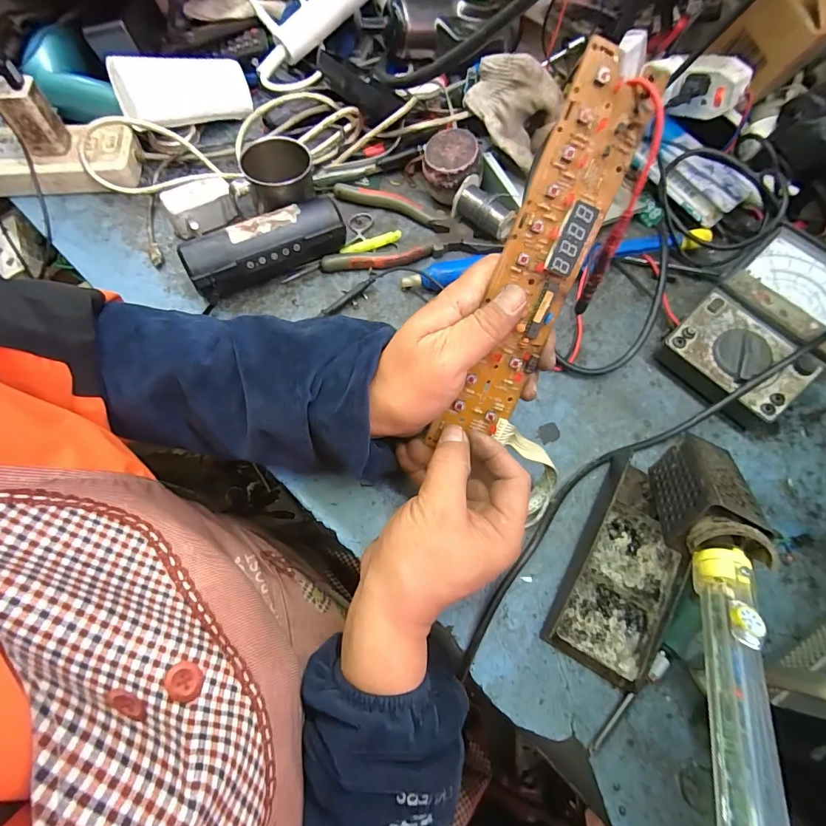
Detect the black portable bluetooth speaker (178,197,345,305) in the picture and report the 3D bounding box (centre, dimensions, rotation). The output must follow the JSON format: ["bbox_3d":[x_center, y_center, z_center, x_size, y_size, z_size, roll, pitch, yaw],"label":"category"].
[{"bbox_3d":[-0.140,-0.157,0.415,0.147,0.052,0.046,-30,72,-15],"label":"black portable bluetooth speaker"}]

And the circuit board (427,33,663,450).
[{"bbox_3d":[0.077,-0.087,0.266,0.048,0.008,0.225,19,108,-7],"label":"circuit board"}]

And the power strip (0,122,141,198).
[{"bbox_3d":[-0.373,-0.268,0.456,0.150,0.038,0.066,-4,67,-5],"label":"power strip"}]

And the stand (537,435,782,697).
[{"bbox_3d":[0.167,0.094,0.280,0.074,0.129,0.161,27,68,8],"label":"stand"}]

